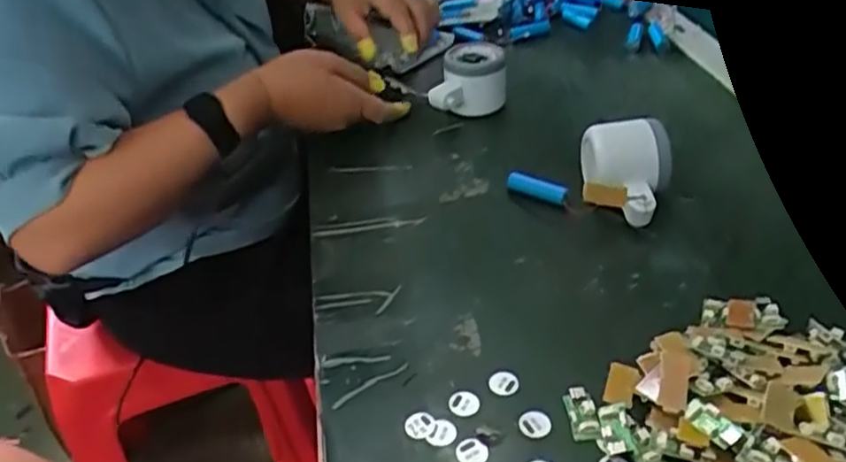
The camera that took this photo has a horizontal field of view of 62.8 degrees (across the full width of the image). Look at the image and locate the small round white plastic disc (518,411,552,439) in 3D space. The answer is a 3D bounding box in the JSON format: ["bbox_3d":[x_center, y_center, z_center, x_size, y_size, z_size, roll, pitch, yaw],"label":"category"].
[{"bbox_3d":[0.062,0.108,0.385,0.018,0.004,0.017,3,46,-3],"label":"small round white plastic disc"}]

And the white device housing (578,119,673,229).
[{"bbox_3d":[0.159,-0.045,0.549,0.068,0.060,0.078,6,36,13],"label":"white device housing"}]

